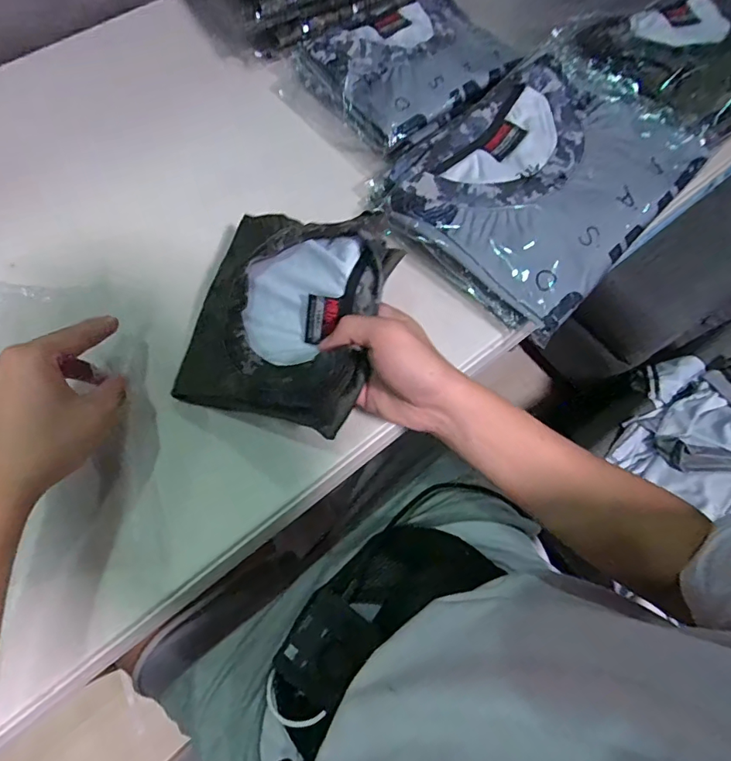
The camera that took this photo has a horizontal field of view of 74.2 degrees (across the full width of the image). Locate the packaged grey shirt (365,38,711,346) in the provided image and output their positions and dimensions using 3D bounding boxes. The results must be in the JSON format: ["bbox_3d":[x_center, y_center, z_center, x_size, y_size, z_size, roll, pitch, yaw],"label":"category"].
[{"bbox_3d":[0.159,-0.196,0.461,0.226,0.050,0.266,42,73,12],"label":"packaged grey shirt"}]

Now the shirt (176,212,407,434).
[{"bbox_3d":[-0.066,-0.054,0.381,0.159,0.052,0.165,12,77,28],"label":"shirt"}]

